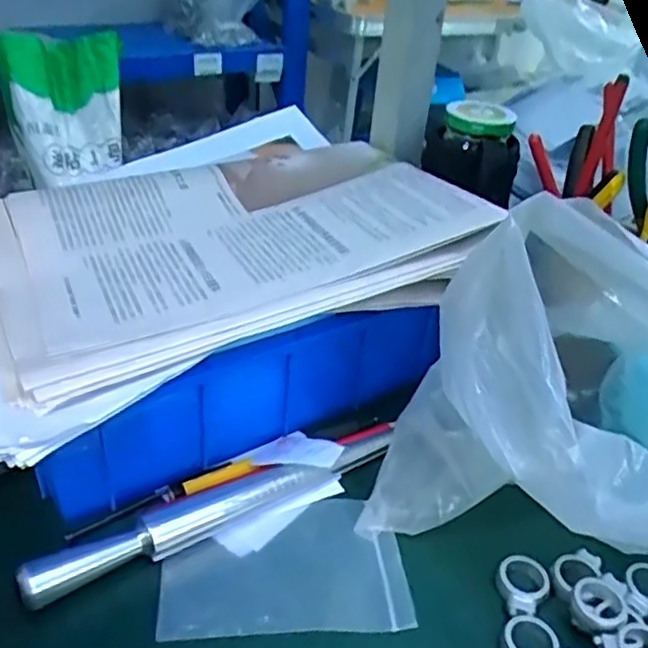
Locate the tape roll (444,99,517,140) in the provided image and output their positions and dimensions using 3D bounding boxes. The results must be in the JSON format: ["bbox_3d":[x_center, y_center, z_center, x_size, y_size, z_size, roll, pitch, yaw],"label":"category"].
[{"bbox_3d":[0.107,-0.139,0.466,0.044,0.018,0.044,3,35,-2],"label":"tape roll"}]

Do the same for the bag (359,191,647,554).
[{"bbox_3d":[0.123,0.045,0.333,0.177,0.173,0.122,-2,36,-9],"label":"bag"}]

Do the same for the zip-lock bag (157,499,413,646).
[{"bbox_3d":[-0.021,0.126,0.355,0.122,0.006,0.076,1,33,-8],"label":"zip-lock bag"}]

